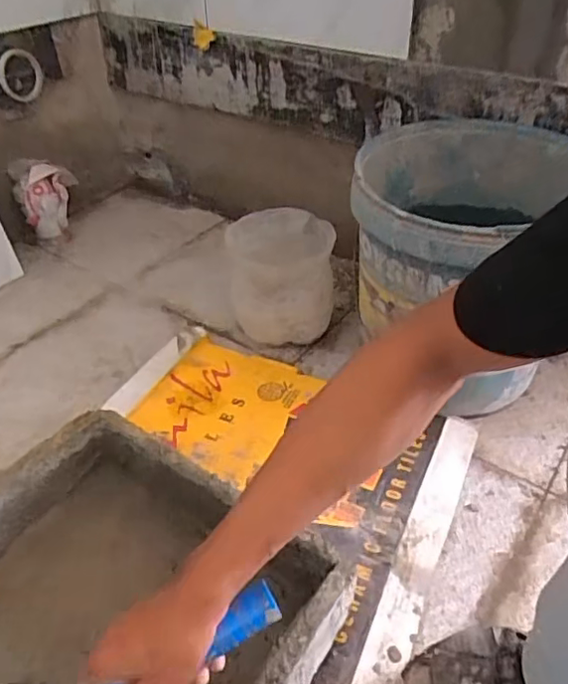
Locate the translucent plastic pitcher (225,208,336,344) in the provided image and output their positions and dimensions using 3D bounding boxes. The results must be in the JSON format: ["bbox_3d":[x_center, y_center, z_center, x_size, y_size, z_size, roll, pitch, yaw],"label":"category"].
[{"bbox_3d":[-0.004,-0.100,0.955,0.146,0.181,0.181,-12,40,-14],"label":"translucent plastic pitcher"}]

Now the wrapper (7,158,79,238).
[{"bbox_3d":[-0.497,-0.305,1.232,0.120,0.162,0.053,-14,28,-12],"label":"wrapper"}]

